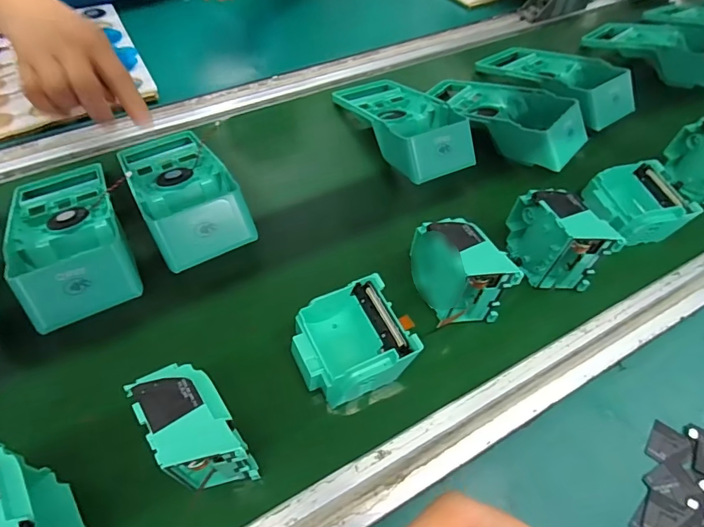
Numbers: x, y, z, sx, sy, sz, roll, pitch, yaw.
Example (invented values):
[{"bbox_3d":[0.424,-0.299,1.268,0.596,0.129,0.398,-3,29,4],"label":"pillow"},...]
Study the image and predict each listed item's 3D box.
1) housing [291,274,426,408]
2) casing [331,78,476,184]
[{"bbox_3d":[-0.001,0.058,0.336,0.083,0.035,0.076,-20,56,-13],"label":"housing"},{"bbox_3d":[0.056,-0.166,0.497,0.093,0.045,0.191,-24,57,-15],"label":"casing"}]

